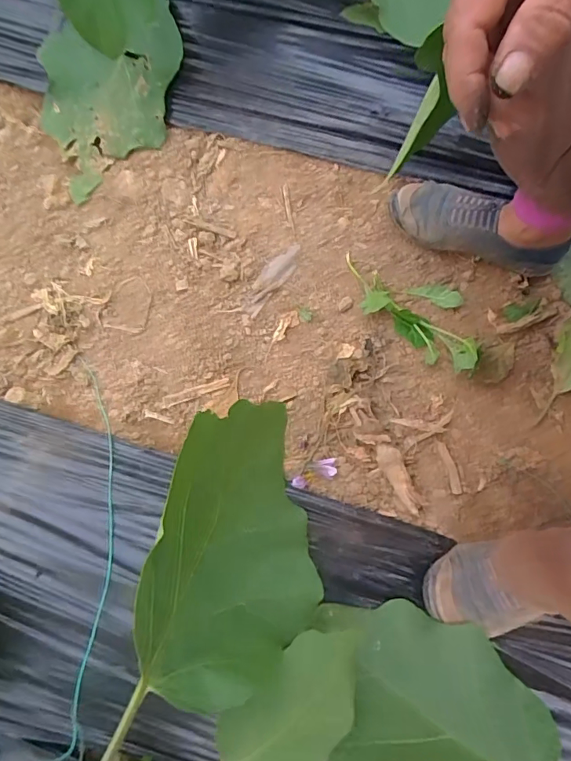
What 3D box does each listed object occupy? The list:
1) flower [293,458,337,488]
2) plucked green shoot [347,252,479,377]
[{"bbox_3d":[0.035,0.114,0.588,0.058,0.011,0.025,-16,76,-4],"label":"flower"},{"bbox_3d":[0.166,-0.100,0.627,0.211,0.046,0.115,28,78,5],"label":"plucked green shoot"}]

